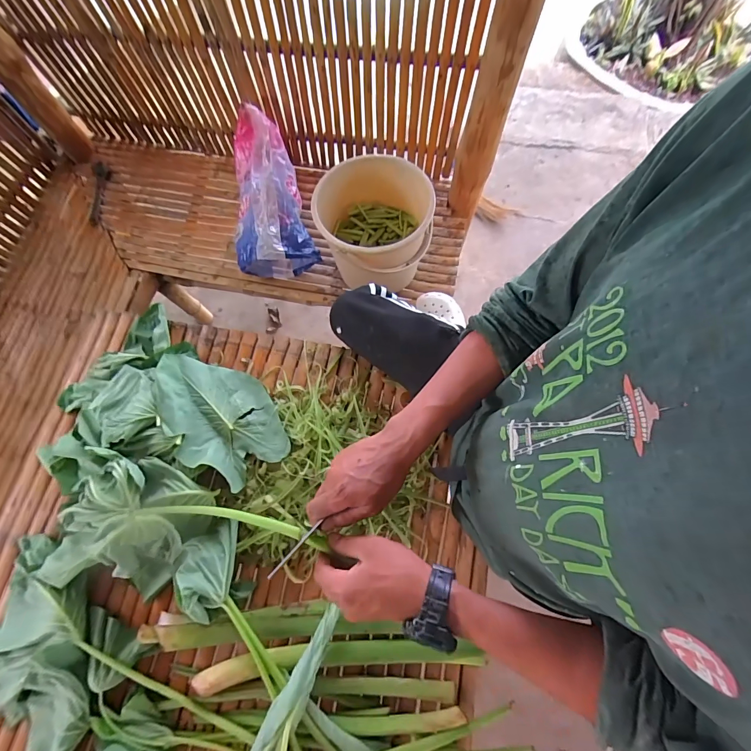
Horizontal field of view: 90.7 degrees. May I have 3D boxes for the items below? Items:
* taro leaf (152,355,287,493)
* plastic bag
[{"bbox_3d":[-0.290,0.066,0.689,0.167,0.066,0.270,-31,75,-7],"label":"taro leaf"},{"bbox_3d":[-0.353,-0.547,1.180,0.232,0.223,0.473,-17,73,-4],"label":"plastic bag"}]

